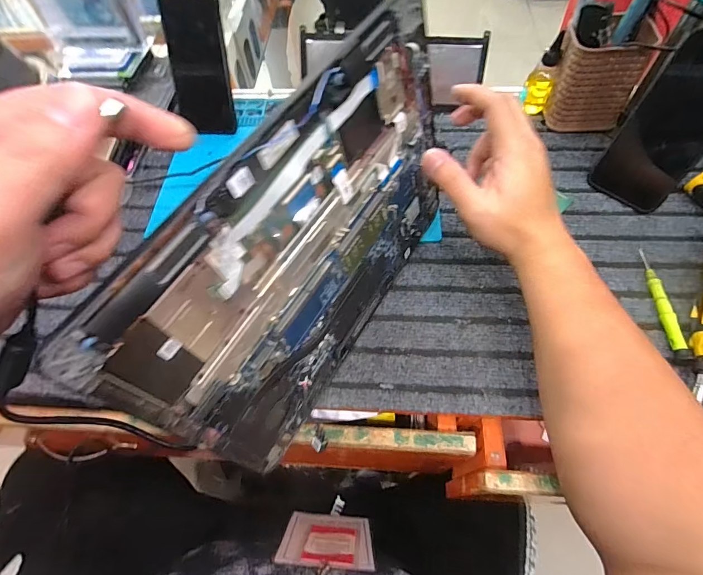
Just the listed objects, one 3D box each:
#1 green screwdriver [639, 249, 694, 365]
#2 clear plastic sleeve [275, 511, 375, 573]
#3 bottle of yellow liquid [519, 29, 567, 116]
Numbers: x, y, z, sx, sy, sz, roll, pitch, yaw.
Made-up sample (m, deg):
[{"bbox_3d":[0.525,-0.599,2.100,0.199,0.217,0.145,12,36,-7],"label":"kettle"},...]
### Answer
[{"bbox_3d":[0.304,0.014,0.383,0.011,0.016,0.126,3,60,5],"label":"green screwdriver"},{"bbox_3d":[-0.024,0.264,0.414,0.091,0.125,0.006,4,78,1],"label":"clear plastic sleeve"},{"bbox_3d":[0.244,-0.270,0.497,0.035,0.089,0.031,20,63,14],"label":"bottle of yellow liquid"}]

